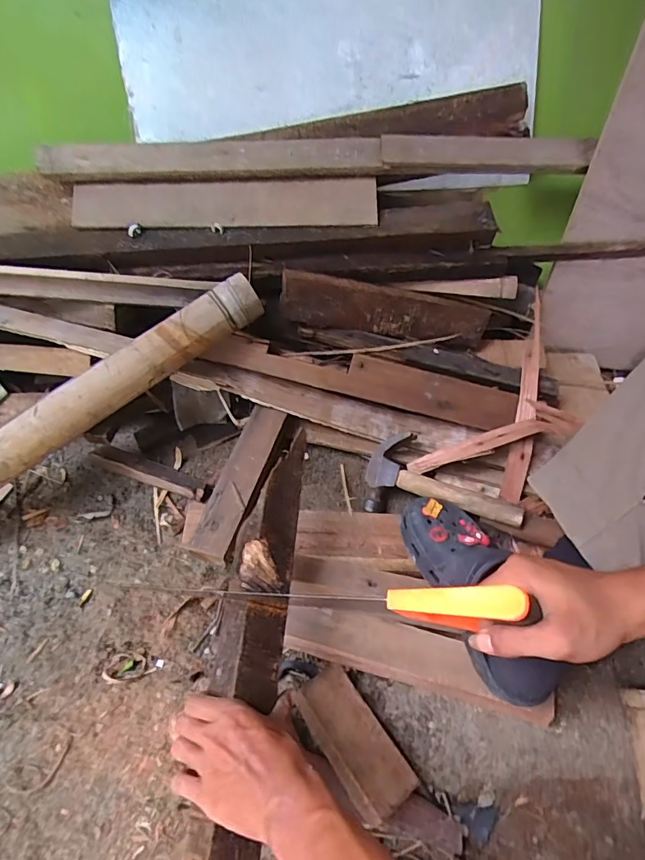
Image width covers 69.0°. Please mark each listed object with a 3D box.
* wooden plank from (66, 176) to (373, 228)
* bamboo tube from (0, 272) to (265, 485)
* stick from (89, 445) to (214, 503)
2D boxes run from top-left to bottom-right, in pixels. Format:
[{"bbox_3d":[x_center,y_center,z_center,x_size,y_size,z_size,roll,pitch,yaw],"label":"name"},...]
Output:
[{"bbox_3d":[-0.140,-0.326,0.679,0.434,0.012,0.068,-1,89,0],"label":"wooden plank"},{"bbox_3d":[-0.311,-0.035,0.617,0.536,0.058,0.059,-36,67,-7],"label":"bamboo tube"},{"bbox_3d":[-0.259,0.065,0.711,0.184,0.029,0.032,20,61,8],"label":"stick"}]

